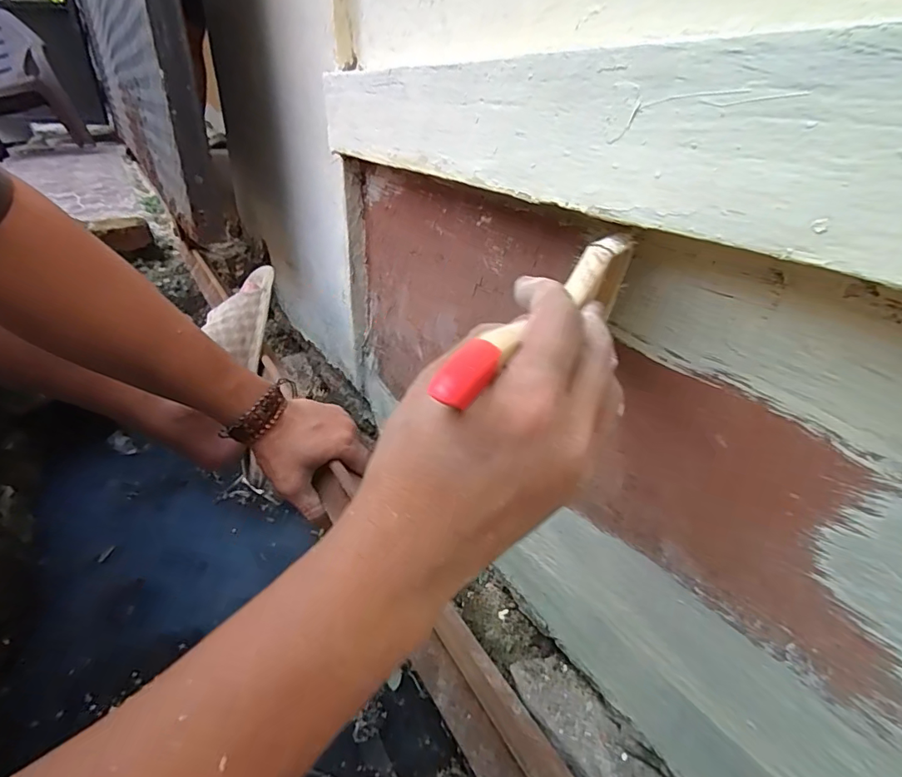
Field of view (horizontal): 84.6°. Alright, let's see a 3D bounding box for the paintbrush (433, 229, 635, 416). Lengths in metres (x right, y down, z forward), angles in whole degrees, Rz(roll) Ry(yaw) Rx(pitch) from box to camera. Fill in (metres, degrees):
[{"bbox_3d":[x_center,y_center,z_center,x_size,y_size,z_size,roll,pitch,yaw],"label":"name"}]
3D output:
[{"bbox_3d":[0.039,-0.035,0.203,0.013,0.017,0.141,21,43,31],"label":"paintbrush"}]

